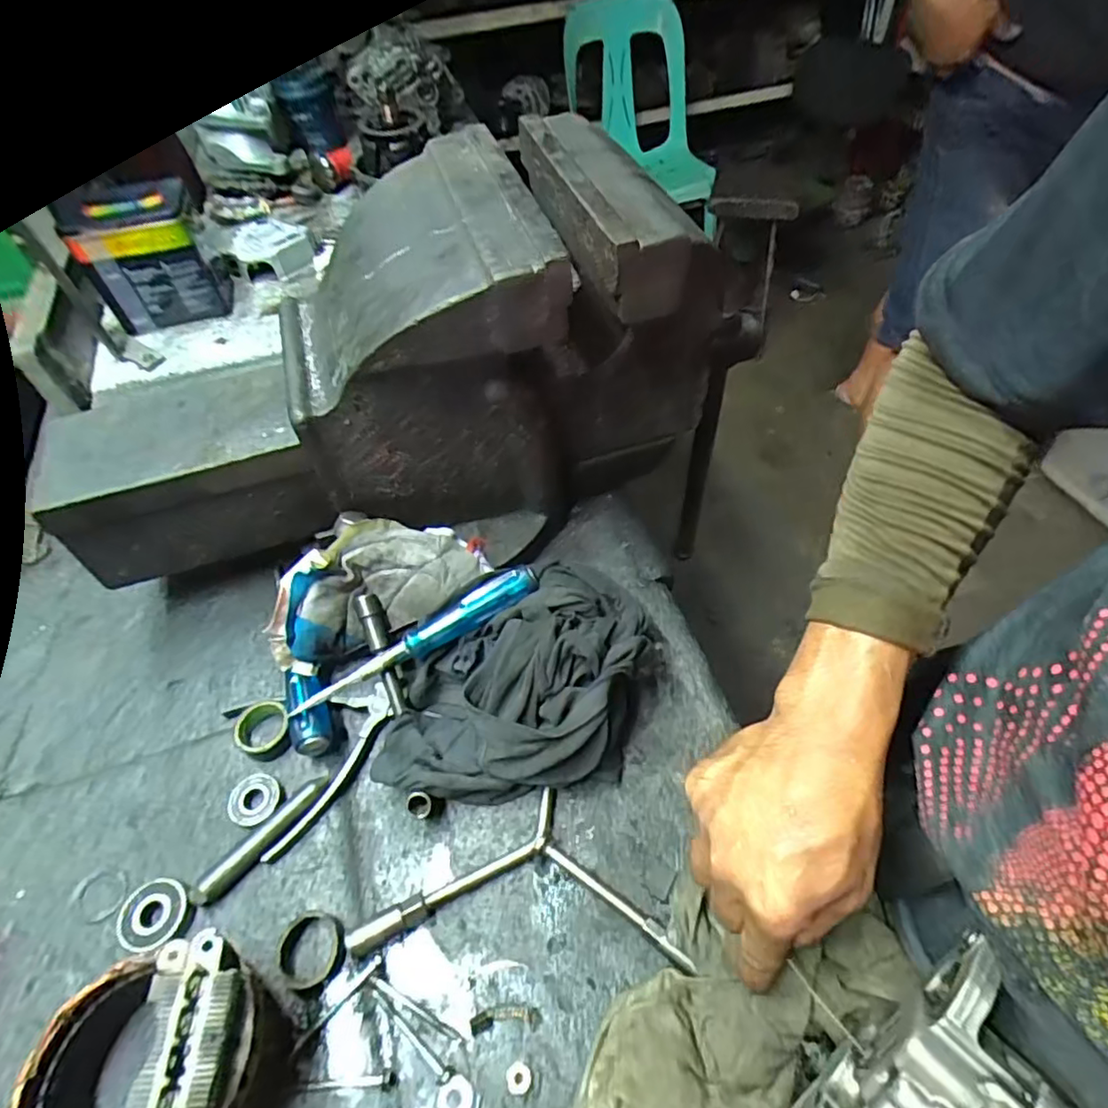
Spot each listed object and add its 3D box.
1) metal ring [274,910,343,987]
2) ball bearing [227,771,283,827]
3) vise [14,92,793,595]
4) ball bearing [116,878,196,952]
[{"bbox_3d":[-0.149,0.241,0.375,0.038,0.014,0.040,-1,54,2],"label":"metal ring"},{"bbox_3d":[-0.211,0.174,0.434,0.038,0.016,0.036,-1,54,1],"label":"ball bearing"},{"bbox_3d":[-0.102,-0.136,0.492,0.543,0.275,0.185,-11,54,-5],"label":"vise"},{"bbox_3d":[-0.253,0.230,0.391,0.043,0.017,0.039,2,54,4],"label":"ball bearing"}]

